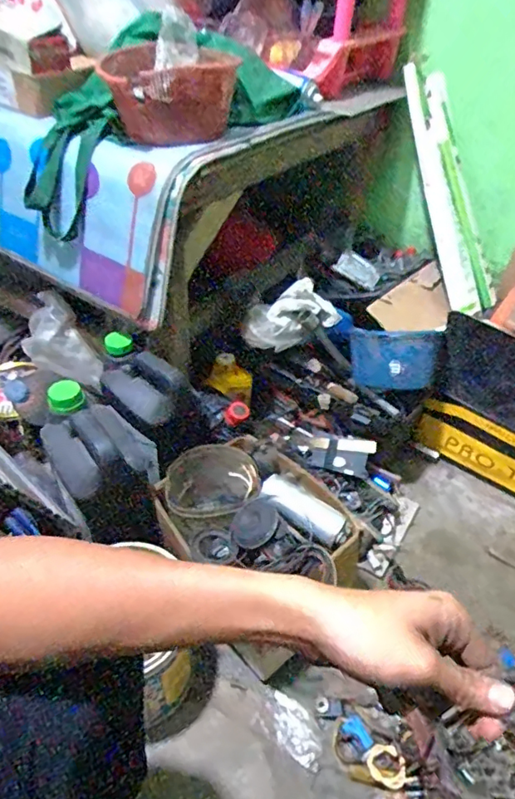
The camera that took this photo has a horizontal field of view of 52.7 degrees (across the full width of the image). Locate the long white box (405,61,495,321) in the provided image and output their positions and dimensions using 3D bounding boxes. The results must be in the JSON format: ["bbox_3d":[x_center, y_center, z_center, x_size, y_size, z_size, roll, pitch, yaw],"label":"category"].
[{"bbox_3d":[0.395,-0.418,1.073,0.093,0.498,0.065,-34,22,-35],"label":"long white box"}]

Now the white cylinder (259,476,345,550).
[{"bbox_3d":[0.067,0.153,0.745,0.126,0.037,0.045,34,48,9],"label":"white cylinder"}]

